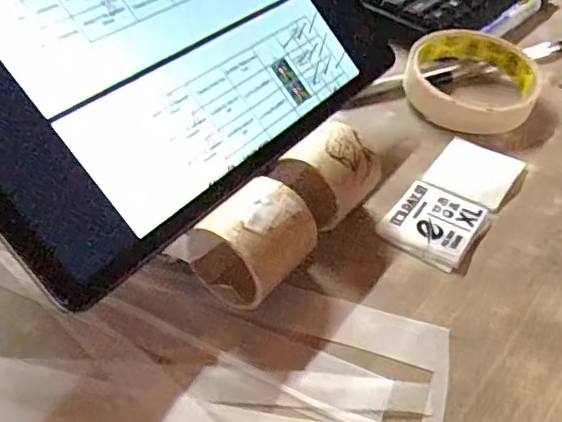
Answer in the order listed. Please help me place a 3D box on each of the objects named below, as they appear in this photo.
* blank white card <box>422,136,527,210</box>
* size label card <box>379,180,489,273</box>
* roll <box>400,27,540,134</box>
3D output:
[{"bbox_3d":[0.112,-0.024,0.327,0.044,0.004,0.050,29,52,22],"label":"blank white card"},{"bbox_3d":[0.081,0.005,0.296,0.042,0.005,0.051,28,51,21],"label":"size label card"},{"bbox_3d":[0.127,-0.088,0.374,0.083,0.025,0.083,1,46,-2],"label":"roll"}]

